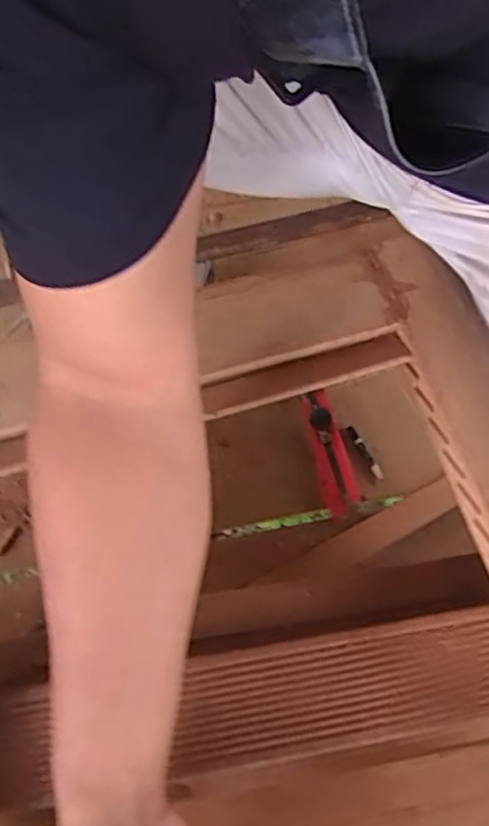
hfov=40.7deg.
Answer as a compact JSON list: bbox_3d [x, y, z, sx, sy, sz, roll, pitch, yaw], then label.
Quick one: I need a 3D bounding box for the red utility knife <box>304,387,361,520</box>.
[{"bbox_3d":[0.083,0.038,0.655,0.033,0.012,0.129,-11,65,-9],"label":"red utility knife"}]

